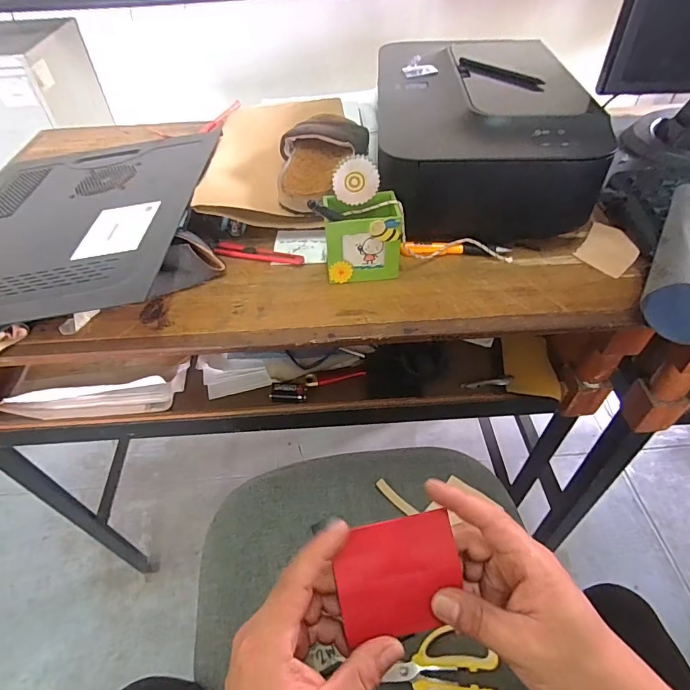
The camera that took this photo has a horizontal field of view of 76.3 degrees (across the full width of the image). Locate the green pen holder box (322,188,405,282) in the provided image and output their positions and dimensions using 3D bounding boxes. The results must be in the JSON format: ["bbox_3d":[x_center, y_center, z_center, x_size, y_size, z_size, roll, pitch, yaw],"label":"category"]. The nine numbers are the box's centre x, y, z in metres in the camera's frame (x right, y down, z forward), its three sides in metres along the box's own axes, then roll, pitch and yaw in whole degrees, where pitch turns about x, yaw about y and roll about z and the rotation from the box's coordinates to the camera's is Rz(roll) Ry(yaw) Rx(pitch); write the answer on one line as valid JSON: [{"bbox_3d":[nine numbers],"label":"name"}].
[{"bbox_3d":[0.019,-0.117,0.478,0.079,0.073,0.053,-5,49,-3],"label":"green pen holder box"}]

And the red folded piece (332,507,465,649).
[{"bbox_3d":[0.034,0.140,0.268,0.072,0.004,0.063,-10,78,-8],"label":"red folded piece"}]

